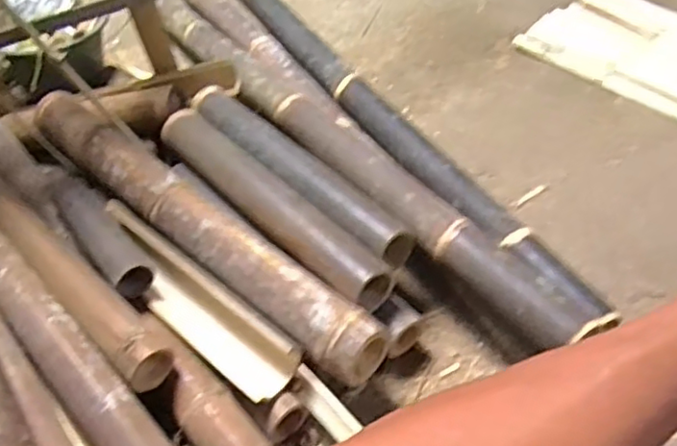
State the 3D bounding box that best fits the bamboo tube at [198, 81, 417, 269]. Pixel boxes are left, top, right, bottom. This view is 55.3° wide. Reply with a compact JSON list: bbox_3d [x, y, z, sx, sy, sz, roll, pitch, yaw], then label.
[{"bbox_3d":[-0.080,-0.089,1.063,0.083,0.062,0.511,-33,52,-25],"label":"bamboo tube"}]

